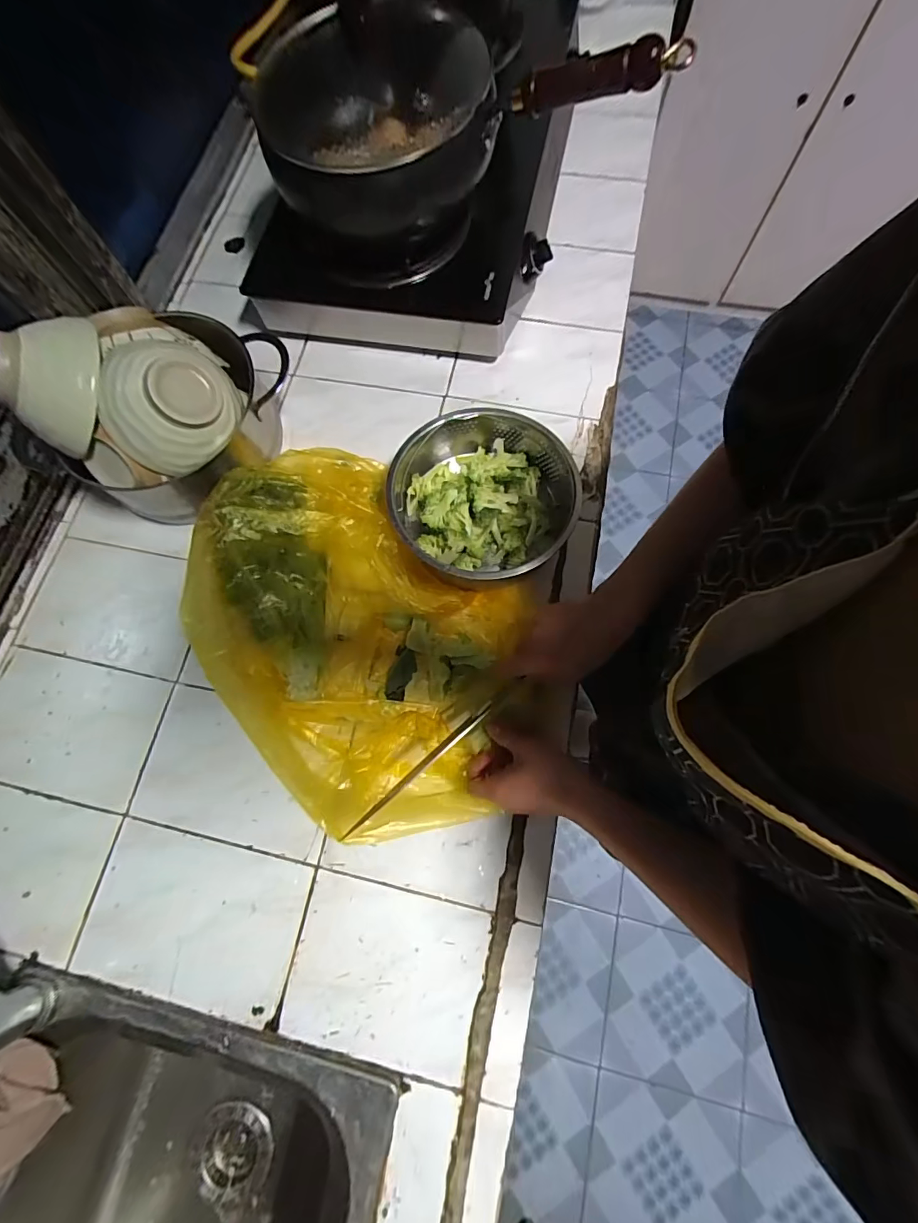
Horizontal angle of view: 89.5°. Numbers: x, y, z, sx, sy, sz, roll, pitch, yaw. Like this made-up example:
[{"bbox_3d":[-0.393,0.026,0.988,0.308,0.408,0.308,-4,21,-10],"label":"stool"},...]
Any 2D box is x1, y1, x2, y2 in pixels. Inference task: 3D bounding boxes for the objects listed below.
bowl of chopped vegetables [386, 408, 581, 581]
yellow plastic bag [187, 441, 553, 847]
[{"bbox_3d":[0.025,-0.130,0.549,0.202,0.075,0.205,0,74,2],"label":"bowl of chopped vegetables"},{"bbox_3d":[-0.107,0.012,0.491,0.288,0.121,0.409,-43,77,-10],"label":"yellow plastic bag"}]

